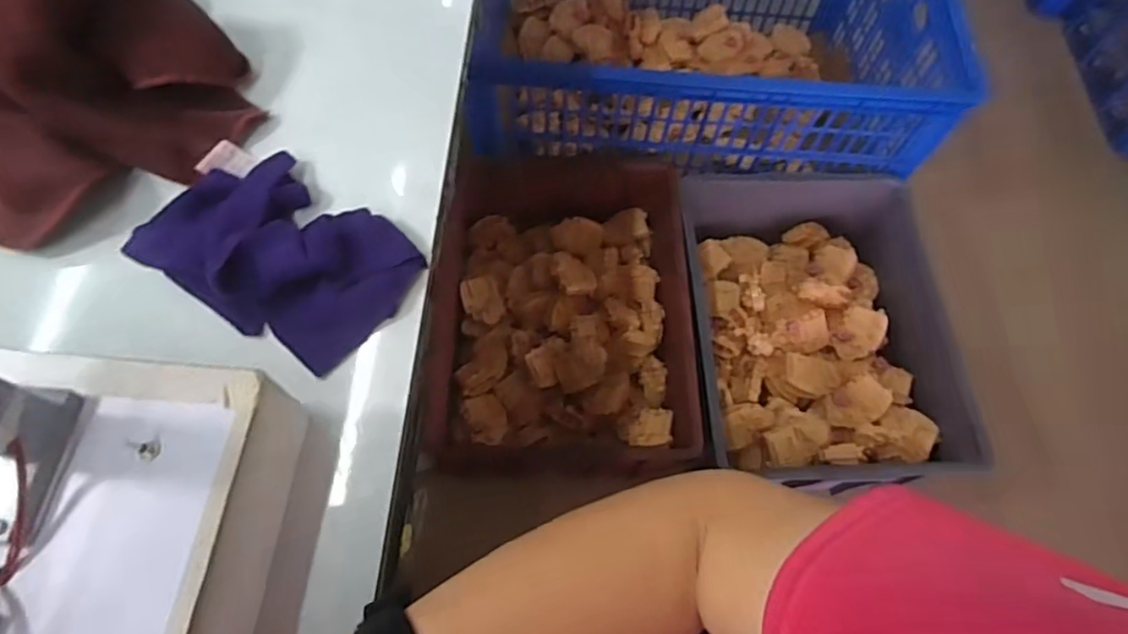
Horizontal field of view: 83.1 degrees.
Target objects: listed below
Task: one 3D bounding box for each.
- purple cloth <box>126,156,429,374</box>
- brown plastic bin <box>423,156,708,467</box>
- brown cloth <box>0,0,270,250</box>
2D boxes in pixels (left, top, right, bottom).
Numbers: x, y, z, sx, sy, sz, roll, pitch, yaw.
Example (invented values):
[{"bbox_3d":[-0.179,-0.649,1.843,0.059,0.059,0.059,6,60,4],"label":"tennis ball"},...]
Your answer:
[{"bbox_3d":[-0.180,-0.045,0.402,0.158,0.034,0.107,32,68,12],"label":"purple cloth"},{"bbox_3d":[-0.001,-0.012,1.089,0.402,0.173,0.553,-2,66,-3],"label":"brown plastic bin"},{"bbox_3d":[-0.314,-0.149,0.404,0.194,0.105,0.135,-25,69,-13],"label":"brown cloth"}]

